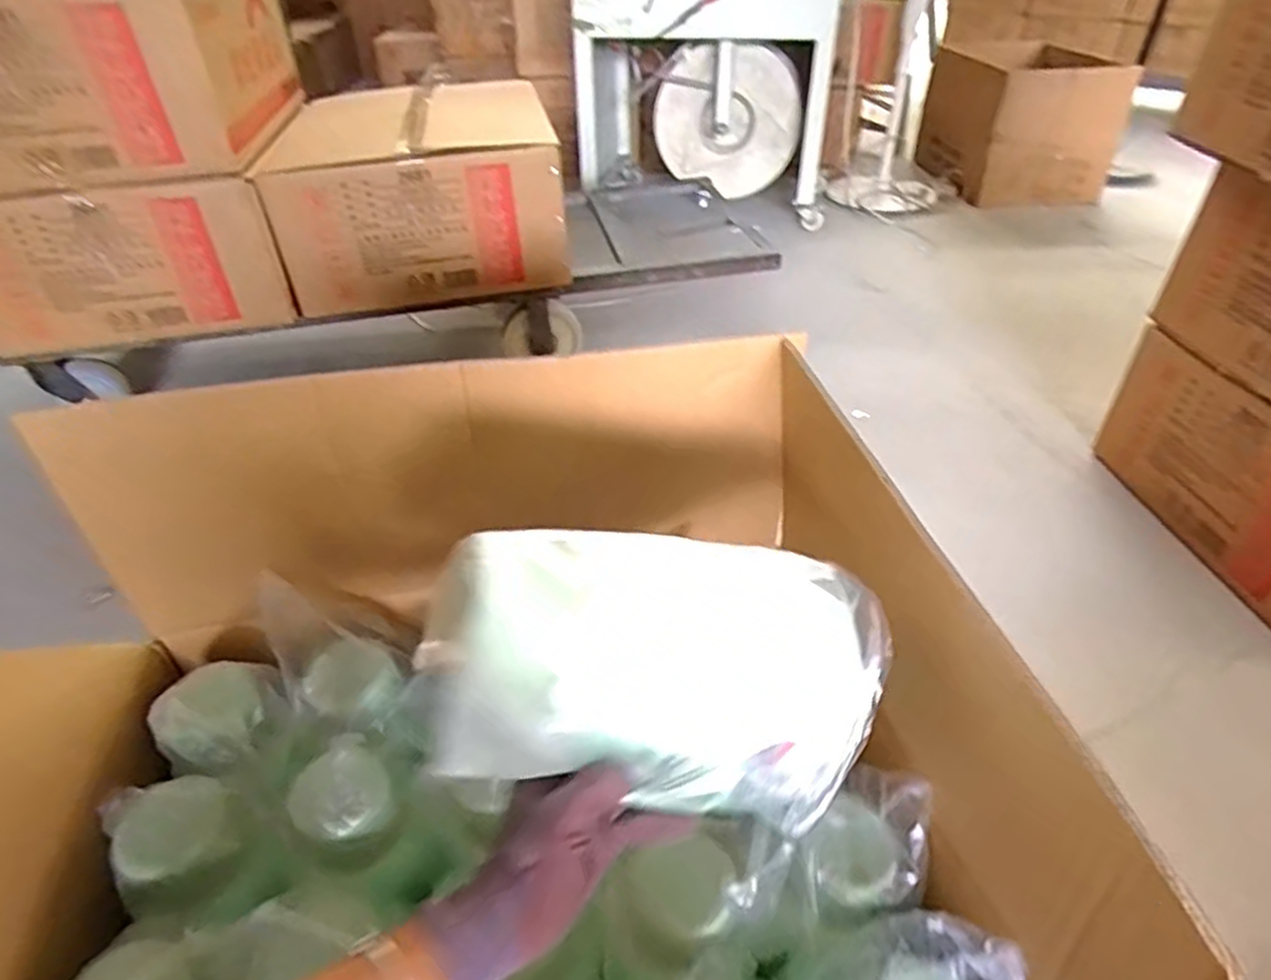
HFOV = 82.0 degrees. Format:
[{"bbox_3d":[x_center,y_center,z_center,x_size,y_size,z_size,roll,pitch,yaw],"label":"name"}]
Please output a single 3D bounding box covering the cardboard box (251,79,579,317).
[{"bbox_3d":[-0.411,-0.578,1.403,0.494,0.296,0.430,-11,40,-13],"label":"cardboard box"}]

